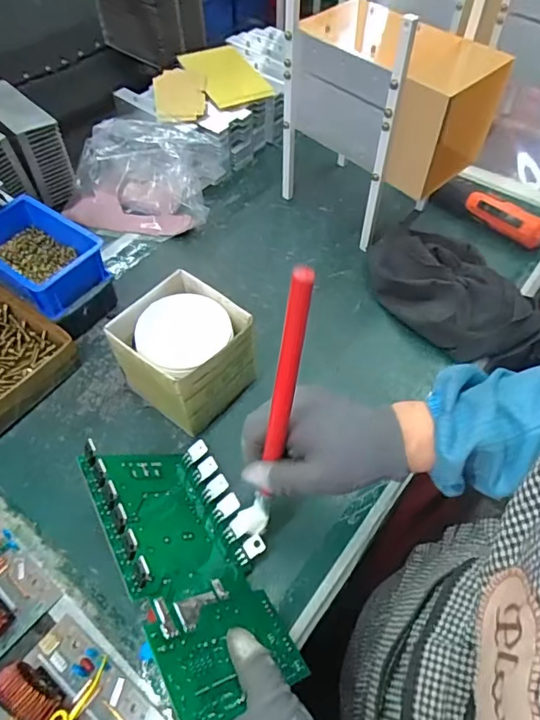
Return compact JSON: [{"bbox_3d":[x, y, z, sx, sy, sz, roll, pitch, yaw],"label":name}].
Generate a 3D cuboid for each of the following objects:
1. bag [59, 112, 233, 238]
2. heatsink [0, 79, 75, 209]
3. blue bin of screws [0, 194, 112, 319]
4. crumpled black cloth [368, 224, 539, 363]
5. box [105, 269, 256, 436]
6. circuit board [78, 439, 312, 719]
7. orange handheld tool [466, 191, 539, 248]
[{"bbox_3d":[-0.184,-0.283,0.734,0.219,0.092,0.175,9,54,6],"label":"bag"},{"bbox_3d":[-0.361,-0.324,0.737,0.059,0.110,0.161,-34,61,-23],"label":"heatsink"},{"bbox_3d":[-0.275,-0.122,0.575,0.155,0.054,0.101,31,61,19],"label":"blue bin of screws"},{"bbox_3d":[0.218,-0.094,0.620,0.142,0.055,0.235,-32,60,-22],"label":"crumpled black cloth"},{"bbox_3d":[-0.087,-0.001,0.519,0.114,0.109,0.115,32,59,21],"label":"box"},{"bbox_3d":[-0.063,0.159,0.407,0.123,0.027,0.224,13,31,-50],"label":"circuit board"},{"bbox_3d":[0.331,-0.199,0.696,0.025,0.040,0.116,-38,62,-25],"label":"orange handheld tool"}]

